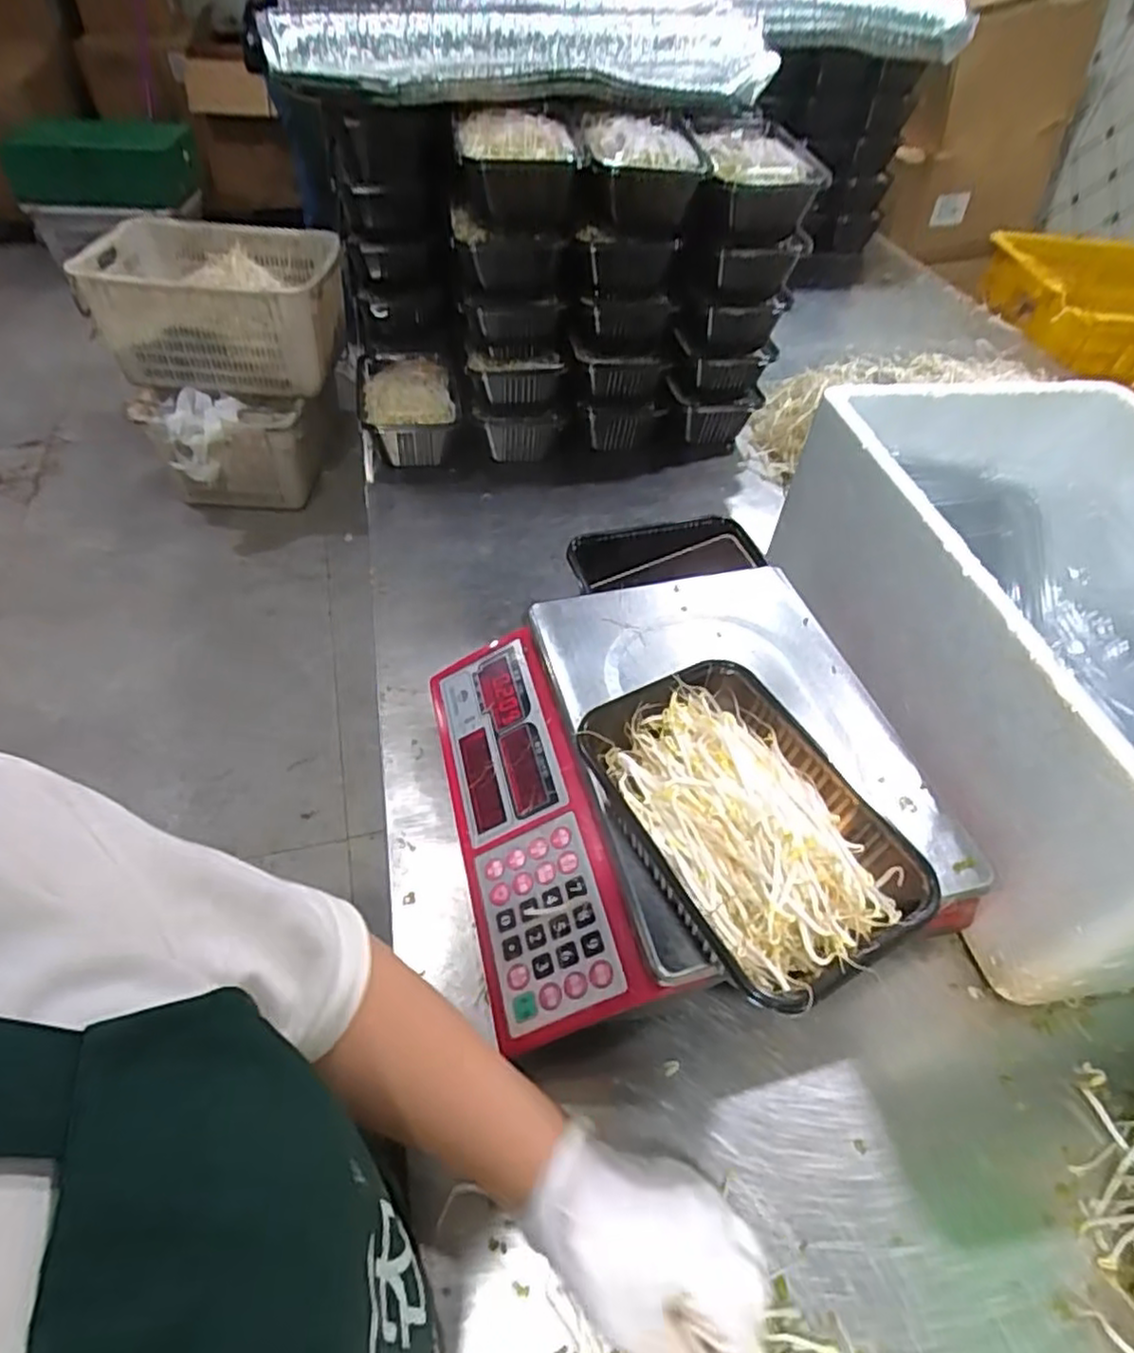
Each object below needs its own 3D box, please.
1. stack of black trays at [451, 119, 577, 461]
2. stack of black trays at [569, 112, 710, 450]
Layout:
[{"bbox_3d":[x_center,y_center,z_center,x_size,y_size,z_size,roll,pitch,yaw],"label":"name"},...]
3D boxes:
[{"bbox_3d":[-0.058,-0.404,0.786,0.119,0.322,0.132,-6,50,-9],"label":"stack of black trays"},{"bbox_3d":[0.064,-0.431,0.819,0.122,0.317,0.162,0,50,-3],"label":"stack of black trays"}]

